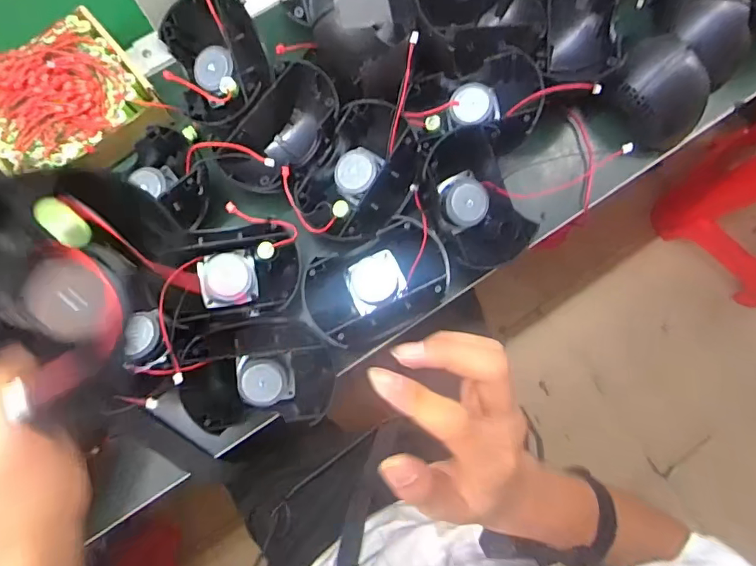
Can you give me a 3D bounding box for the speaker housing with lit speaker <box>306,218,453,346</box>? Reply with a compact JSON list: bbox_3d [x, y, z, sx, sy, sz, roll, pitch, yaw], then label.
[{"bbox_3d":[-0.002,0.002,0.457,0.135,0.055,0.094,-27,81,-5],"label":"speaker housing with lit speaker"}]

